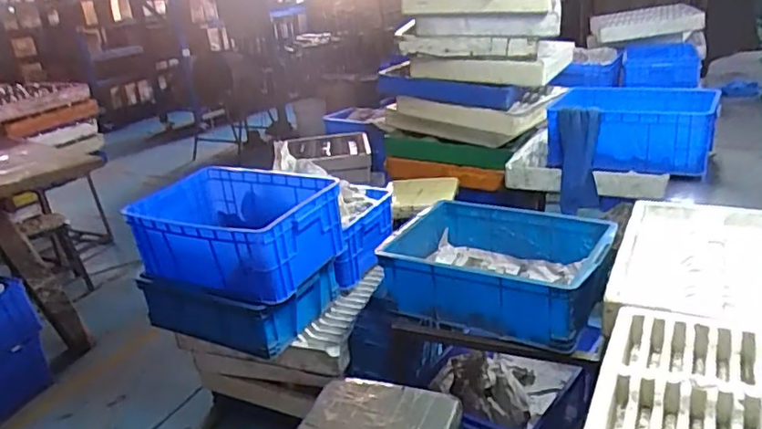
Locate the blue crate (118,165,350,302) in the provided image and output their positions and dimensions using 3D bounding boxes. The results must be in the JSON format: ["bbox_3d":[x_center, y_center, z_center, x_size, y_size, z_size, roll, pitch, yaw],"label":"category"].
[{"bbox_3d":[-0.412,0.040,1.647,0.523,0.210,0.358,7,25,28],"label":"blue crate"}]

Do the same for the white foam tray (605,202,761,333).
[{"bbox_3d":[0.714,0.081,1.281,0.355,0.048,0.550,7,25,27],"label":"white foam tray"}]

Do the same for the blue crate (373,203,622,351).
[{"bbox_3d":[0.293,0.131,1.468,0.507,0.169,0.354,7,25,28],"label":"blue crate"}]

